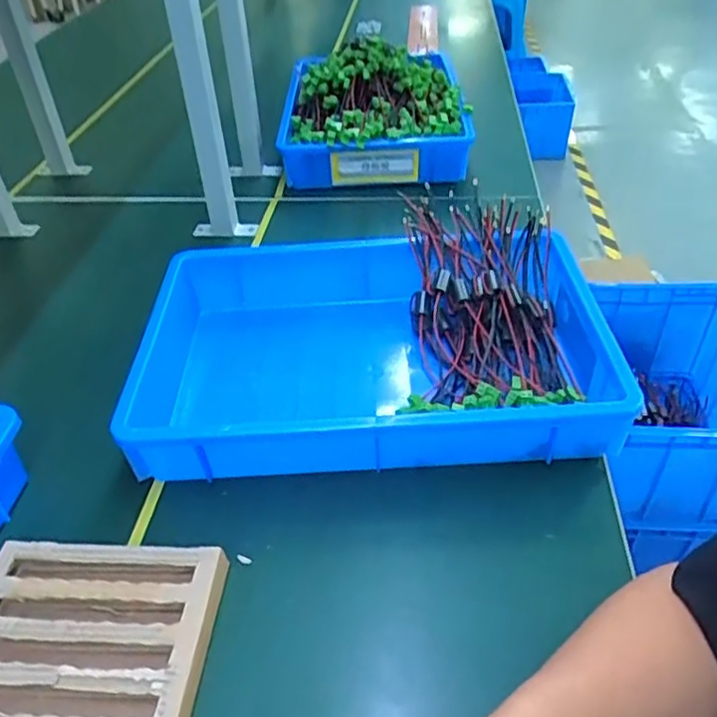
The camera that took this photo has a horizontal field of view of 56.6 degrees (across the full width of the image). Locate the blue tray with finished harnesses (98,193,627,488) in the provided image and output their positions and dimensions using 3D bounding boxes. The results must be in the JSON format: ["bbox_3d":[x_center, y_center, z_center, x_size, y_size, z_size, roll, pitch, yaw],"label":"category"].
[{"bbox_3d":[0.015,-0.021,0.659,0.417,0.111,0.288,-3,40,0],"label":"blue tray with finished harnesses"}]

